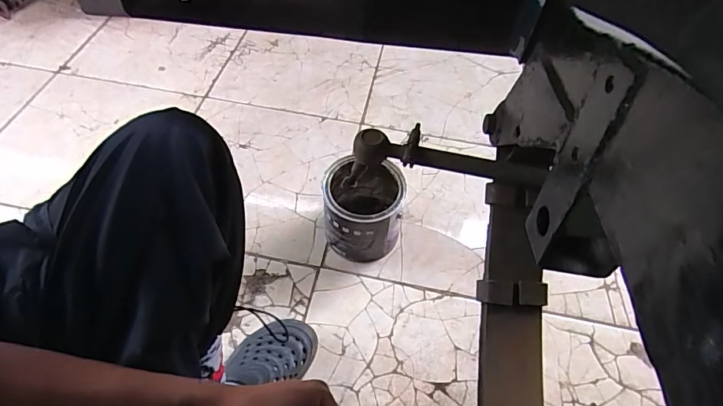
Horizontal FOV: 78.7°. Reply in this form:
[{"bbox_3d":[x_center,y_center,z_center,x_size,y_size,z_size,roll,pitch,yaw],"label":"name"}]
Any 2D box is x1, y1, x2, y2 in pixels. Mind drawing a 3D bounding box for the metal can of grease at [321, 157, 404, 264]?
[{"bbox_3d":[0.003,0.008,0.847,0.143,0.171,0.150,1,55,-2],"label":"metal can of grease"}]

